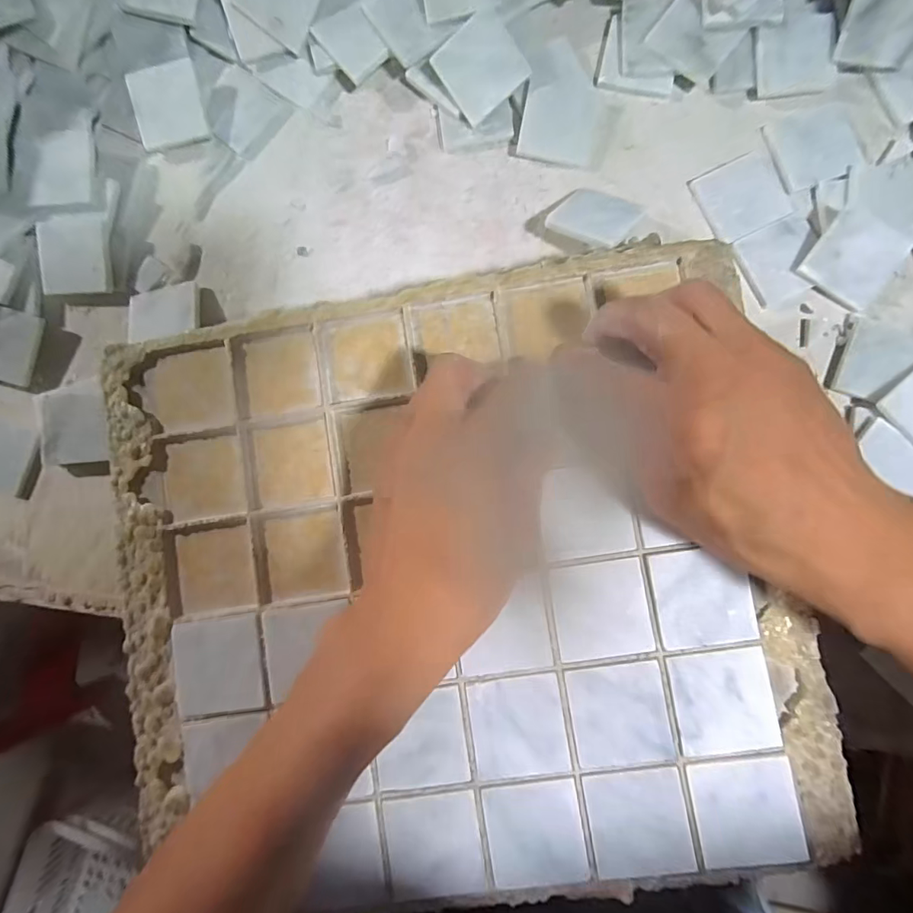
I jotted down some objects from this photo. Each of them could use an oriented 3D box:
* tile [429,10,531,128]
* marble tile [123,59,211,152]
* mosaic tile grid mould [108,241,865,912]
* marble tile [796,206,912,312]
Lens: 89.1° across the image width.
[{"bbox_3d":[0.015,-0.249,0.297,0.047,0.004,0.047,-34,102,17],"label":"tile"},{"bbox_3d":[-0.196,-0.238,0.315,0.045,0.004,0.049,-13,104,-7],"label":"marble tile"},{"bbox_3d":[-0.006,0.063,0.246,0.343,0.021,0.314,-9,87,2],"label":"mosaic tile grid mould"},{"bbox_3d":[0.244,-0.121,0.282,0.047,0.009,0.047,33,105,-2],"label":"marble tile"}]

